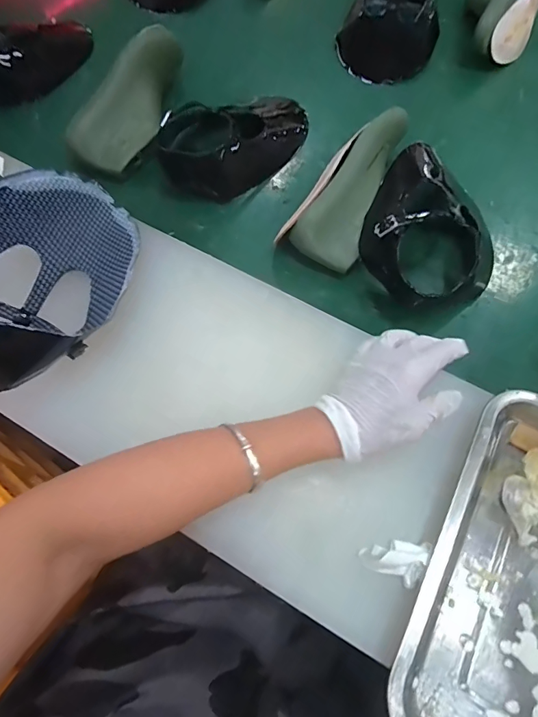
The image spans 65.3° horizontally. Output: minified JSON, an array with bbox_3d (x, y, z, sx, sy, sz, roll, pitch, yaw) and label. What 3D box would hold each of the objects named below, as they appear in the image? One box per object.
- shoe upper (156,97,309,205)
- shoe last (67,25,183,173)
[{"bbox_3d":[-0.033,-0.296,0.544,0.227,0.088,0.110,-36,71,-15],"label":"shoe upper"},{"bbox_3d":[-0.185,-0.345,0.557,0.075,0.096,0.205,15,67,6],"label":"shoe last"}]

